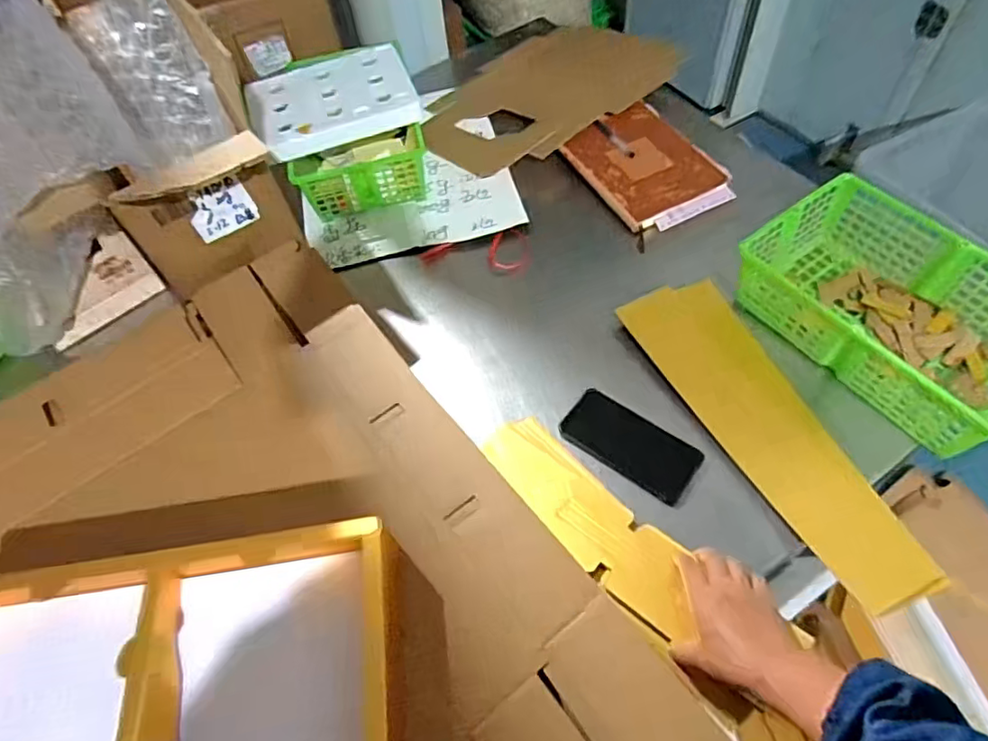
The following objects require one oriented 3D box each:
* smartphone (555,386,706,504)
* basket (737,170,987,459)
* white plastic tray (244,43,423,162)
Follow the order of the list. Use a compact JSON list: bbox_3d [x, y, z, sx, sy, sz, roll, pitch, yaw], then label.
[{"bbox_3d":[0.161,0.086,0.705,0.157,0.015,0.077,32,65,22],"label":"smartphone"},{"bbox_3d":[0.489,-0.075,0.727,0.202,0.102,0.343,-31,60,-15],"label":"basket"},{"bbox_3d":[-0.257,-0.430,0.946,0.250,0.036,0.205,-21,58,-9],"label":"white plastic tray"}]

